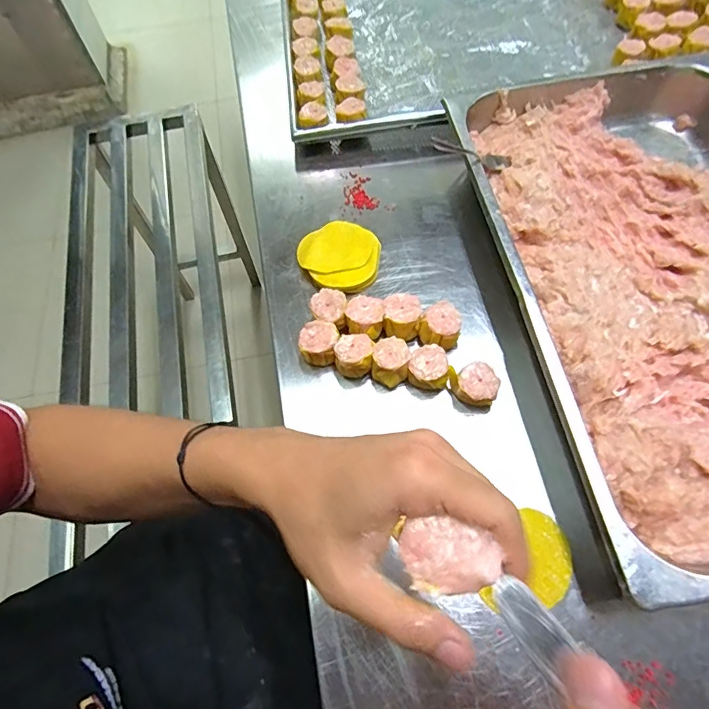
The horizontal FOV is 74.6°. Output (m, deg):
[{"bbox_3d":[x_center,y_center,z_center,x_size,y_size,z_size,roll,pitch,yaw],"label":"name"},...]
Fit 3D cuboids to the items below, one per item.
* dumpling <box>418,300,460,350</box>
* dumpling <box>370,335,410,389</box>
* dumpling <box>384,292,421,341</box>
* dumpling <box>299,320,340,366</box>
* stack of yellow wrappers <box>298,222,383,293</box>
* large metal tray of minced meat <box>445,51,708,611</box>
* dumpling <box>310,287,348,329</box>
[{"bbox_3d":[0.082,-0.027,0.454,0.038,0.035,0.043,11,66,7],"label":"dumpling"},{"bbox_3d":[0.034,0.006,0.436,0.033,0.025,0.040,3,65,4],"label":"dumpling"},{"bbox_3d":[0.046,-0.034,0.457,0.033,0.034,0.040,2,65,3],"label":"dumpling"},{"bbox_3d":[-0.033,-0.010,0.453,0.037,0.031,0.036,-1,65,2],"label":"dumpling"},{"bbox_3d":[-0.015,-0.107,0.505,0.092,0.019,0.081,40,72,18],"label":"stack of yellow wrappers"},{"bbox_3d":[0.304,-0.077,0.445,0.328,0.066,0.522,-9,65,-2],"label":"large metal tray of minced meat"},{"bbox_3d":[-0.025,-0.042,0.467,0.035,0.030,0.039,-8,65,-1],"label":"dumpling"}]

